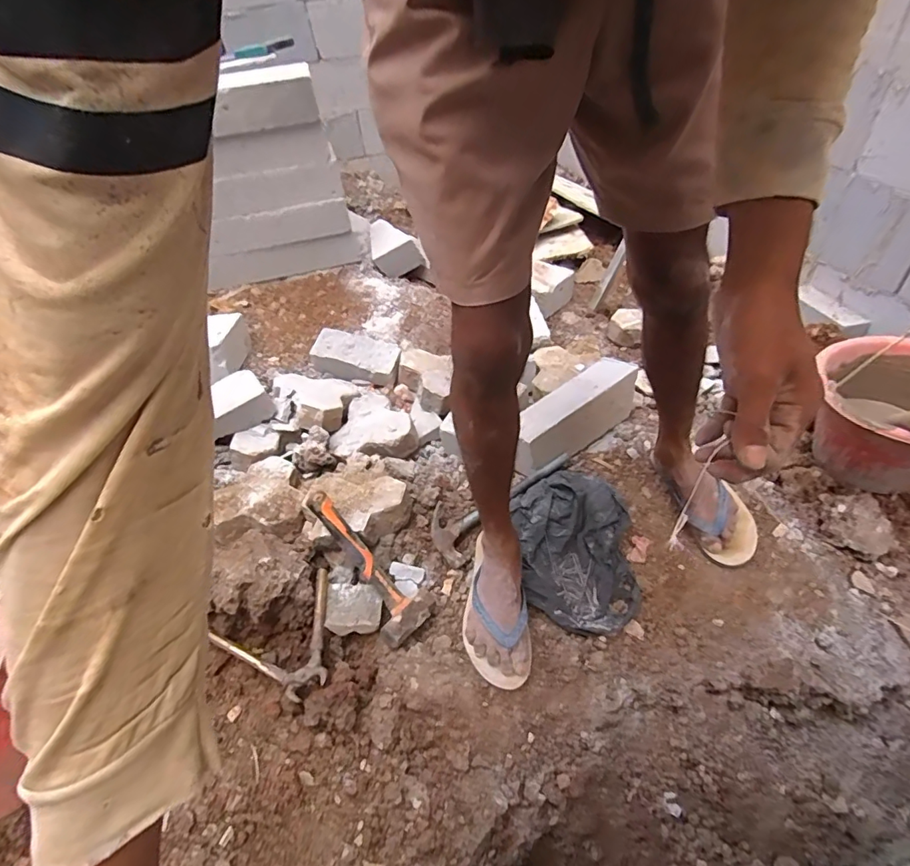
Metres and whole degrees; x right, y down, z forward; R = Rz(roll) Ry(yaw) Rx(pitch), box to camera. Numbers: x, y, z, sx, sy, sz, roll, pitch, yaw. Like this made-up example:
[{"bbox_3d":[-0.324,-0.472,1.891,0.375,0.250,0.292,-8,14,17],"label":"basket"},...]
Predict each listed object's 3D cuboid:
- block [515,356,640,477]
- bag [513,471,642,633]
[{"bbox_3d":[0.254,-0.042,1.102,0.359,0.095,0.126,-34,50,-25],"label":"block"},{"bbox_3d":[0.216,0.201,0.935,0.213,0.065,0.313,-1,44,6],"label":"bag"}]

